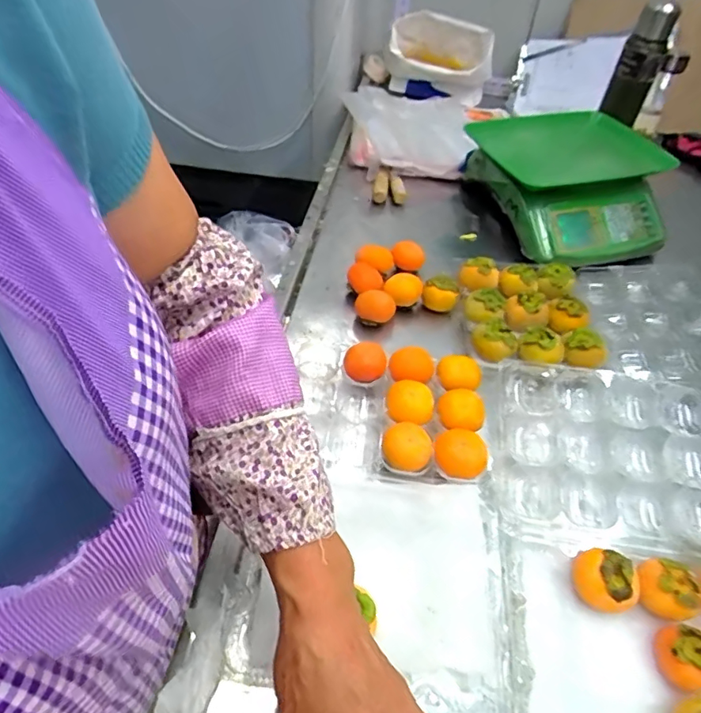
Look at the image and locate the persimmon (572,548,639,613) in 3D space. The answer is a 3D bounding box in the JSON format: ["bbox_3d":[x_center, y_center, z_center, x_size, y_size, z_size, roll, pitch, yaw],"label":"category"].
[{"bbox_3d":[0.209,0.186,0.425,0.041,0.035,0.051,-23,54,-24],"label":"persimmon"}]

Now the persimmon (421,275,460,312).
[{"bbox_3d":[0.124,-0.087,0.690,0.047,0.037,0.046,4,46,-4],"label":"persimmon"}]

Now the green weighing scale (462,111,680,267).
[{"bbox_3d":[0.359,-0.282,0.832,0.275,0.108,0.302,-8,48,-15],"label":"green weighing scale"}]

